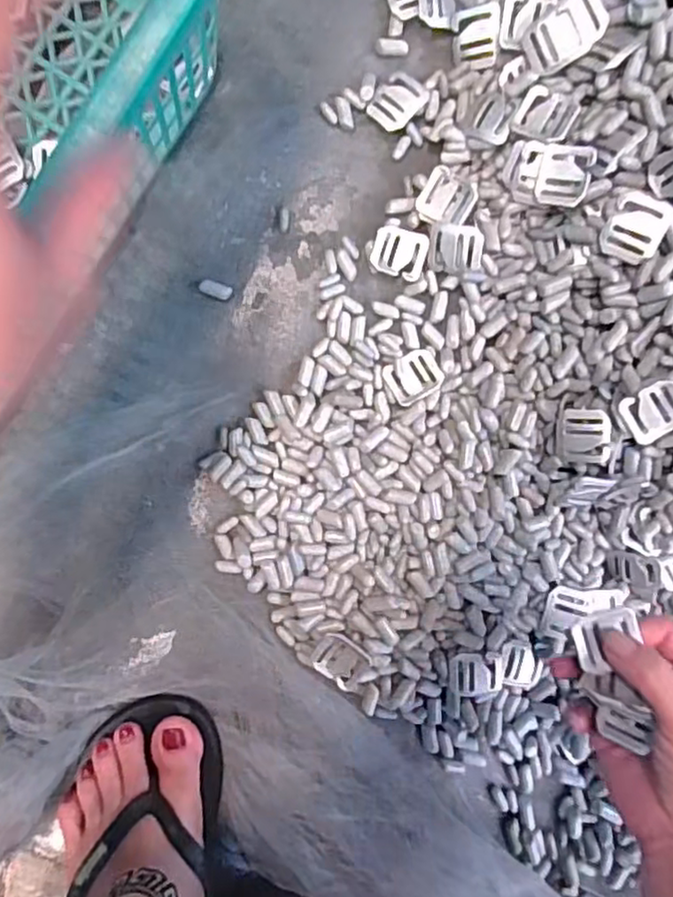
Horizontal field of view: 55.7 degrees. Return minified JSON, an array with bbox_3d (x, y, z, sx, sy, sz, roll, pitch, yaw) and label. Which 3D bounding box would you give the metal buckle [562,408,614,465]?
[{"bbox_3d":[0.156,-0.006,0.395,0.028,0.008,0.038,0,115,25],"label":"metal buckle"}]

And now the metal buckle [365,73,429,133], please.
[{"bbox_3d":[0.040,-0.225,0.413,0.028,0.007,0.035,43,91,-2],"label":"metal buckle"}]

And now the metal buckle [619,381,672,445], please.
[{"bbox_3d":[0.190,-0.022,0.377,0.036,0.005,0.032,-22,97,20],"label":"metal buckle"}]

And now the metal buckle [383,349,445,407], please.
[{"bbox_3d":[0.051,-0.048,0.417,0.035,0.008,0.030,-31,92,0],"label":"metal buckle"}]

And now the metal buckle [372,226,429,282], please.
[{"bbox_3d":[0.041,-0.127,0.416,0.034,0.006,0.030,13,92,-1],"label":"metal buckle"}]

